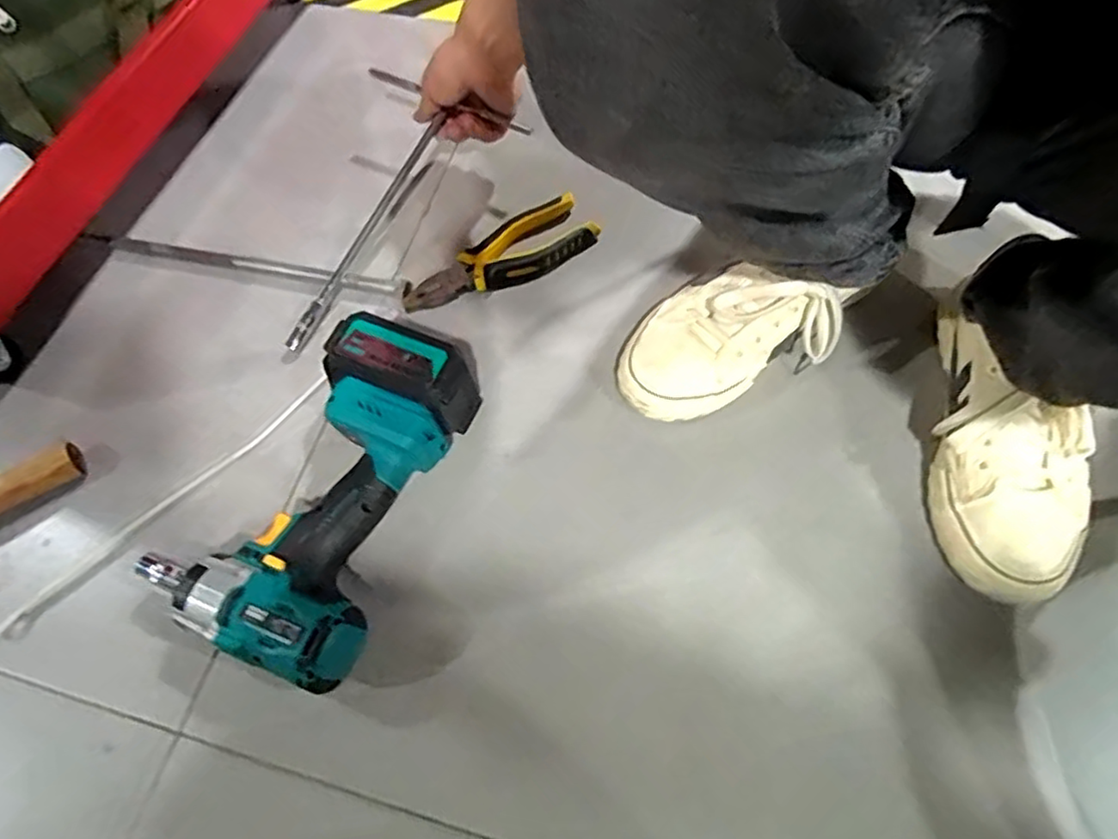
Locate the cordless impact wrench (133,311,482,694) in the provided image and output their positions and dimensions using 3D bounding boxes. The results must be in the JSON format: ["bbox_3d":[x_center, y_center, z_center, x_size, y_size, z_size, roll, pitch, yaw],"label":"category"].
[{"bbox_3d":[-0.169,0.047,0.463,0.154,0.078,0.245,21,67,12],"label":"cordless impact wrench"}]

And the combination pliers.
[{"bbox_3d":[-0.056,-0.148,0.590,0.184,0.022,0.060,-28,66,-10],"label":"combination pliers"}]

